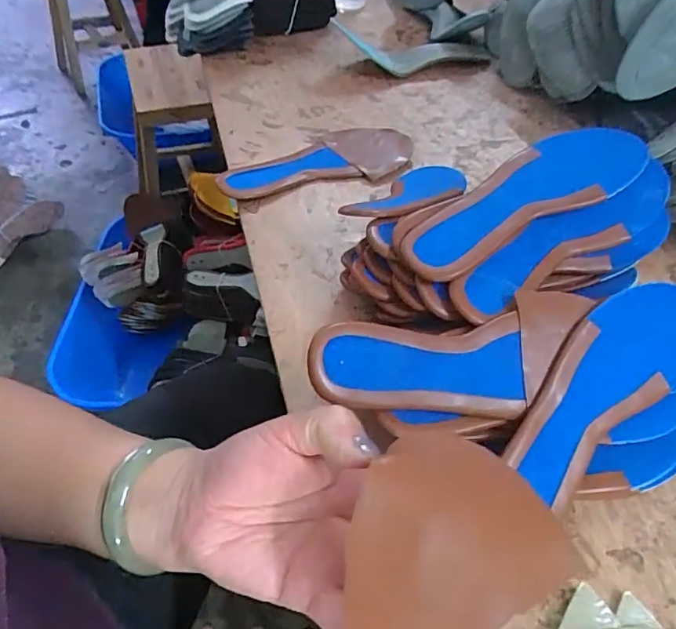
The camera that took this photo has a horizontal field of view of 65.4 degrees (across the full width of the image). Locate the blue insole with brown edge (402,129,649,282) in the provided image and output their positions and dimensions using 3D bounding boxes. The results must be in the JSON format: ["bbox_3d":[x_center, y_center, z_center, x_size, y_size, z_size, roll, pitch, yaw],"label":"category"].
[{"bbox_3d":[0.142,-0.092,0.407,0.211,0.010,0.068,-28,62,-12],"label":"blue insole with brown edge"}]

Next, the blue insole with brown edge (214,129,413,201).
[{"bbox_3d":[-0.025,-0.176,0.598,0.222,0.015,0.098,-12,52,-13],"label":"blue insole with brown edge"}]

